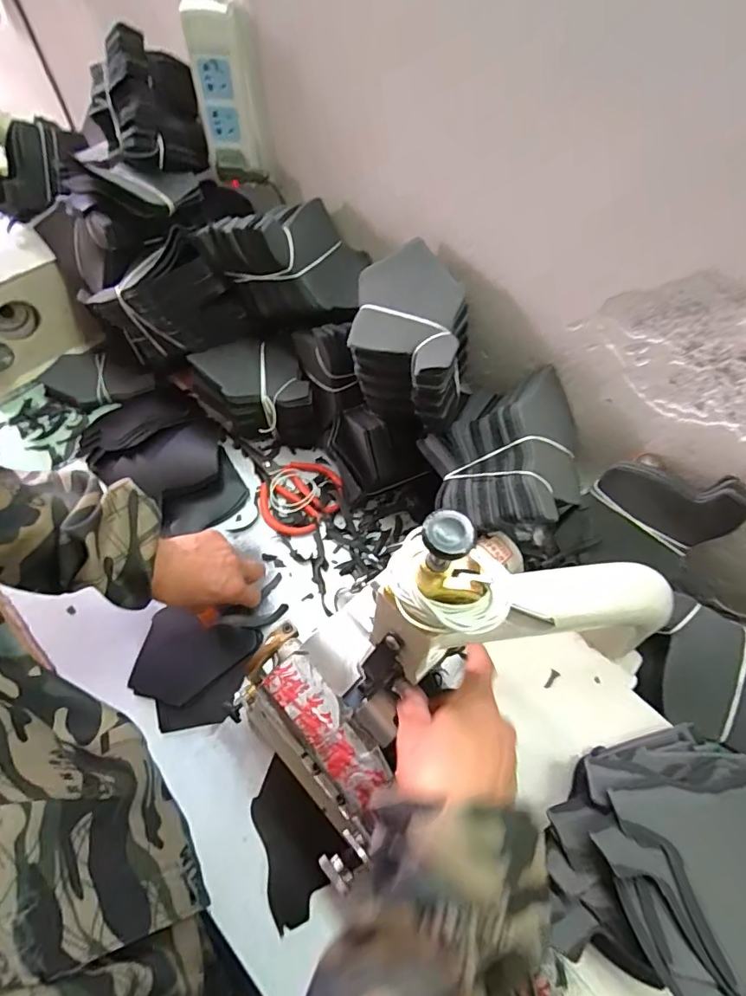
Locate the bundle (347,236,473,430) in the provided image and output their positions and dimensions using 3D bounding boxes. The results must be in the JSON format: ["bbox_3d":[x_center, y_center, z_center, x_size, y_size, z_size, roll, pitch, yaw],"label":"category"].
[{"bbox_3d":[0.036,-0.154,0.510,0.111,0.114,0.148,7,62,5],"label":"bundle"}]

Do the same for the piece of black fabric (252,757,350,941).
[{"bbox_3d":[-0.082,0.316,0.459,0.106,0.008,0.083,38,76,24],"label":"piece of black fabric"}]

